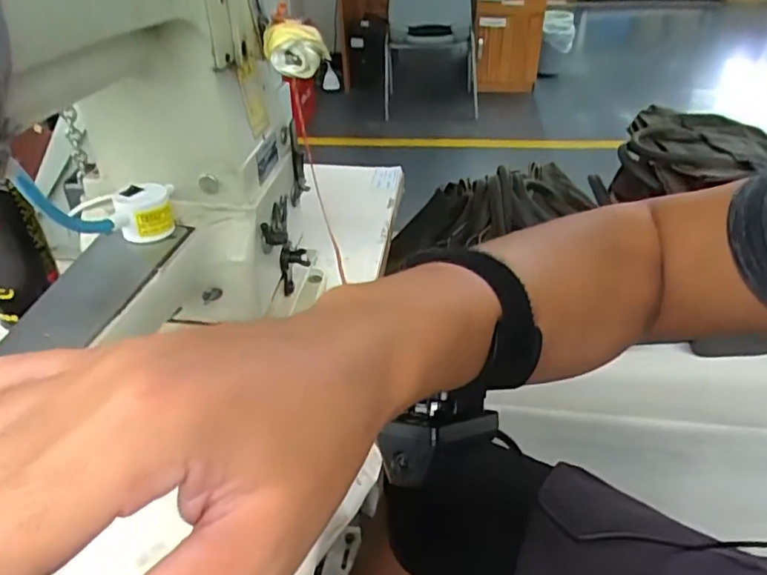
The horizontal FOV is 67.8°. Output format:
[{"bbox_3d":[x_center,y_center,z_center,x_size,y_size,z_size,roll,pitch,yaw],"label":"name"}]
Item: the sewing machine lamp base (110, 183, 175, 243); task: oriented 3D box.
[{"bbox_3d":[-0.170,-0.055,0.406,0.039,0.030,0.039,-12,37,-14],"label":"sewing machine lamp base"}]

